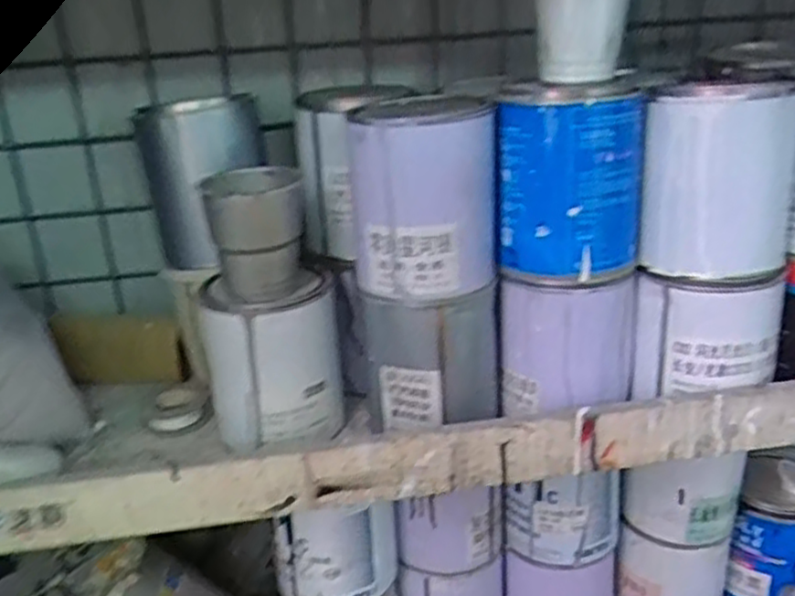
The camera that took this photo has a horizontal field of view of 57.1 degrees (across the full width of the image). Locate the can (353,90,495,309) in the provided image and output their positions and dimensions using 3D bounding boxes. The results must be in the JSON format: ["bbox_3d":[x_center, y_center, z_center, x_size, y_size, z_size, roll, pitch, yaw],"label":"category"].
[{"bbox_3d":[0.019,-0.077,0.536,0.103,0.136,0.095,-1,22,6],"label":"can"}]

